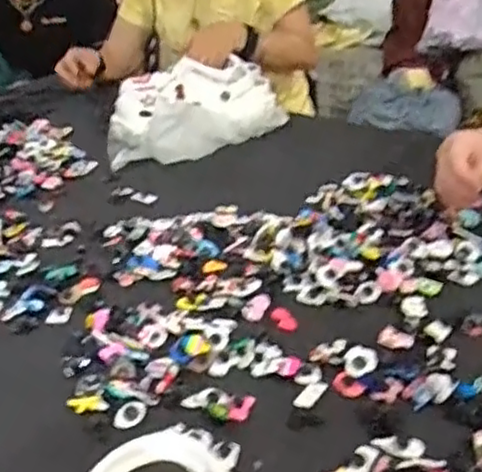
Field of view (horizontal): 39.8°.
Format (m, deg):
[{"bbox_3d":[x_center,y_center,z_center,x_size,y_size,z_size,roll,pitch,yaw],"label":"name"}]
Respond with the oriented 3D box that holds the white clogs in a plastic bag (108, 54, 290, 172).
[{"bbox_3d":[-0.094,-0.213,1.112,0.279,0.103,0.202,-18,32,-23],"label":"white clogs in a plastic bag"}]

